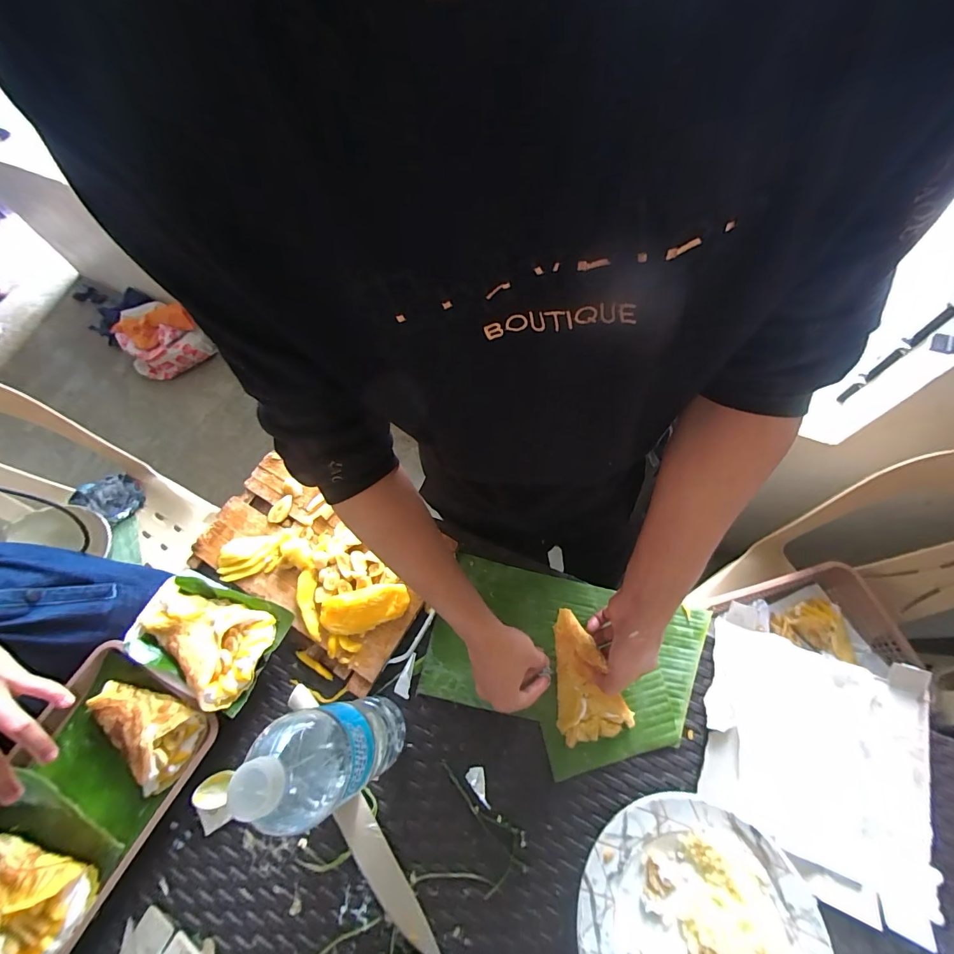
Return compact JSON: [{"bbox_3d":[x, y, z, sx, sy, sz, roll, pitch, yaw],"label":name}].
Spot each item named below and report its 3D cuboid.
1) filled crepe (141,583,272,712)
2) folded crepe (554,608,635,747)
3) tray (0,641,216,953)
[{"bbox_3d":[-0.352,0.204,0.508,0.175,0.029,0.105,19,67,12],"label":"filled crepe"},{"bbox_3d":[0.124,0.225,0.459,0.077,0.022,0.138,-11,80,-3],"label":"folded crepe"},{"bbox_3d":[-0.462,0.370,0.450,0.203,0.044,0.316,25,68,15],"label":"tray"}]

